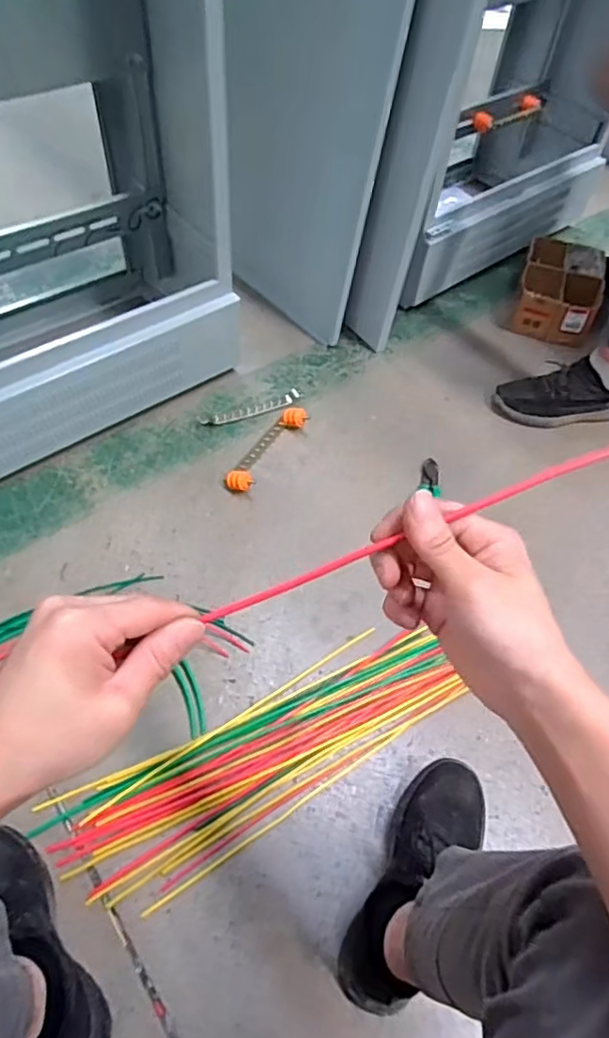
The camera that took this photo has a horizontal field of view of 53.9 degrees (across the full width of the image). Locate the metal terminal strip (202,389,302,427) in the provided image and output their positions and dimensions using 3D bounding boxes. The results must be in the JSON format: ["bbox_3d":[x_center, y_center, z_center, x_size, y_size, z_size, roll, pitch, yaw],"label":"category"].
[{"bbox_3d":[-0.108,-0.225,1.231,0.215,0.007,0.036,-21,60,-16],"label":"metal terminal strip"}]

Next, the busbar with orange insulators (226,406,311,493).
[{"bbox_3d":[-0.073,-0.138,1.150,0.060,0.033,0.238,27,59,14],"label":"busbar with orange insulators"}]

